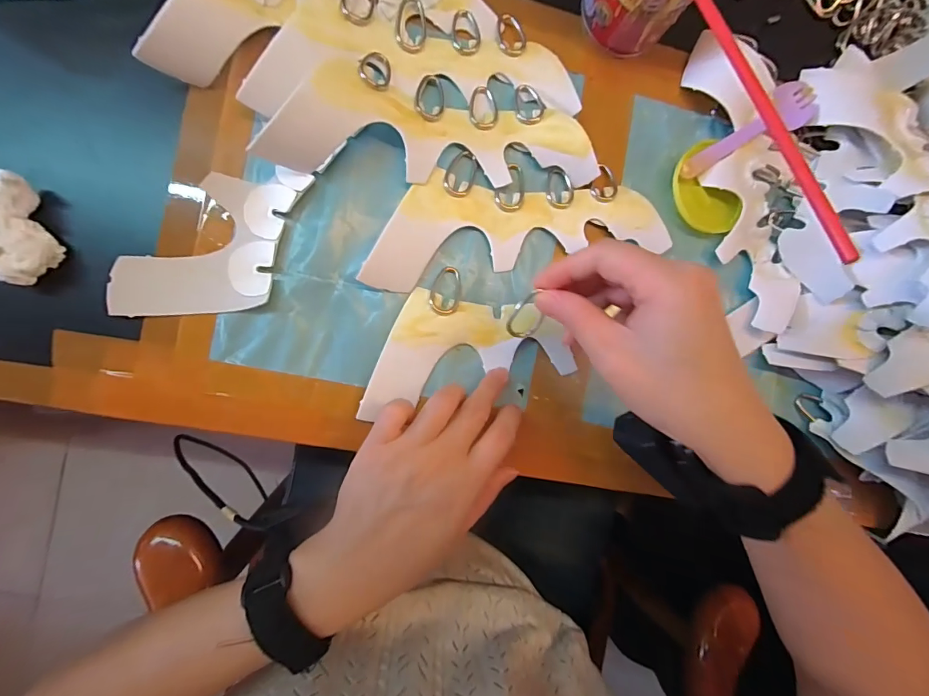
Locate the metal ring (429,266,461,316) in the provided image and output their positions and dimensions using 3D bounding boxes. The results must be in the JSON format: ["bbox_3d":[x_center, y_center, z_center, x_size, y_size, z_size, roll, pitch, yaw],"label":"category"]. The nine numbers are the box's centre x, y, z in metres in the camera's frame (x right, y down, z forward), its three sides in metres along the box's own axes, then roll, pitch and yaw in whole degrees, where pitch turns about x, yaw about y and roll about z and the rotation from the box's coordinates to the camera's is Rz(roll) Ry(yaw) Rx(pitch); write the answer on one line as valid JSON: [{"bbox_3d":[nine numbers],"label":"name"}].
[{"bbox_3d":[-0.012,-0.039,0.288,0.020,0.005,0.034,13,88,-7],"label":"metal ring"}]

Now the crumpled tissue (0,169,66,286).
[{"bbox_3d":[-0.262,-0.067,0.250,0.033,0.028,0.058,-19,92,-7],"label":"crumpled tissue"}]

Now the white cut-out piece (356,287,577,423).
[{"bbox_3d":[0.001,-0.005,0.291,0.148,0.010,0.072,-10,91,-13],"label":"white cut-out piece"}]

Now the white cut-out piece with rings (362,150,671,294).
[{"bbox_3d":[0.038,-0.088,0.292,0.207,0.011,0.081,-4,91,-7],"label":"white cut-out piece with rings"}]

